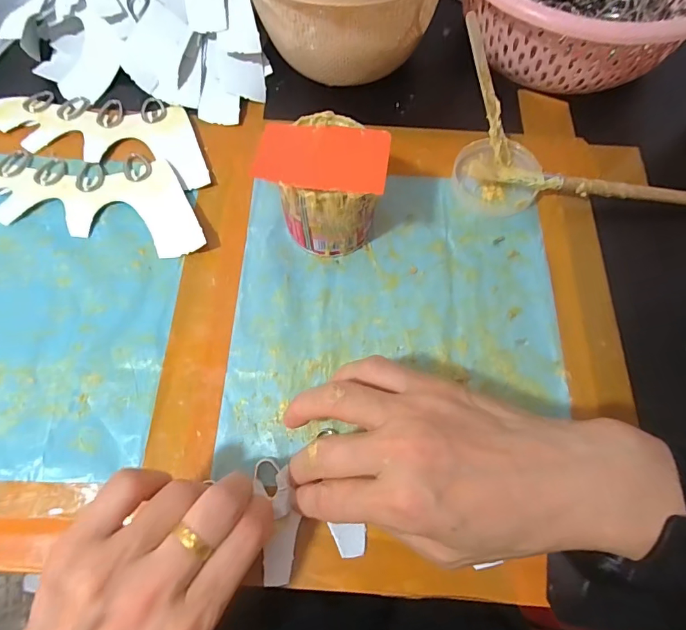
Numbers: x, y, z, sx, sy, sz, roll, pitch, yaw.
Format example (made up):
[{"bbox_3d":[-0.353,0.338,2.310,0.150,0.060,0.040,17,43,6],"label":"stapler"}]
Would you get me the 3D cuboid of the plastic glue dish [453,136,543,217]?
[{"bbox_3d":[0.119,-0.108,0.332,0.064,0.025,0.061,0,67,-1],"label":"plastic glue dish"}]

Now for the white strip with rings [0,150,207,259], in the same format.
[{"bbox_3d":[-0.210,-0.096,0.339,0.221,0.011,0.082,8,67,3],"label":"white strip with rings"}]

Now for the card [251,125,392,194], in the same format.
[{"bbox_3d":[-0.012,-0.097,0.263,0.077,0.004,0.048,6,67,1],"label":"card"}]

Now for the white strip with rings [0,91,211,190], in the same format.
[{"bbox_3d":[-0.208,-0.159,0.370,0.215,0.007,0.078,12,68,4],"label":"white strip with rings"}]

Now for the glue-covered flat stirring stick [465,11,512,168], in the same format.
[{"bbox_3d":[0.110,-0.166,0.327,0.012,0.006,0.108,-25,109,-11],"label":"glue-covered flat stirring stick"}]

